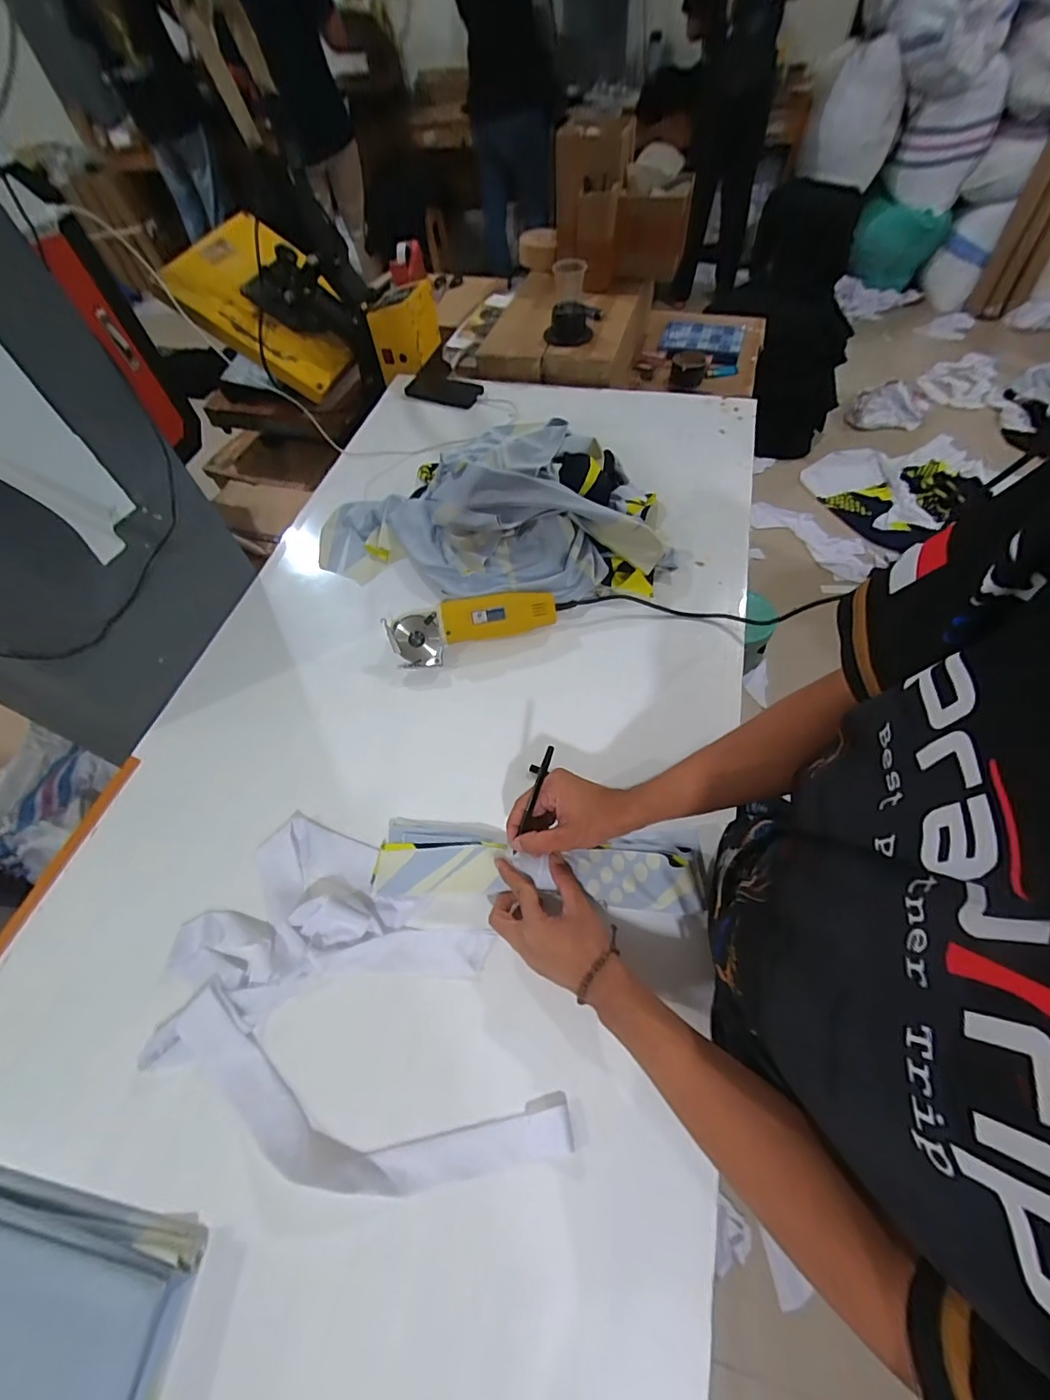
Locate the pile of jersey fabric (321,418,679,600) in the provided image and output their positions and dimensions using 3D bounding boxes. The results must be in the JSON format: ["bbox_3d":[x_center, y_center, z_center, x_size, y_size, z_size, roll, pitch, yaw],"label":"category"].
[{"bbox_3d":[-0.058,-0.329,0.828,0.581,0.146,0.326,6,59,7],"label":"pile of jersey fabric"}]

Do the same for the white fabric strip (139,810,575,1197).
[{"bbox_3d":[-0.162,0.299,0.506,0.430,0.022,0.260,20,62,15],"label":"white fabric strip"}]

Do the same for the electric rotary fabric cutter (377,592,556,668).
[{"bbox_3d":[-0.074,-0.110,0.740,0.247,0.061,0.070,-16,59,-6],"label":"electric rotary fabric cutter"}]

